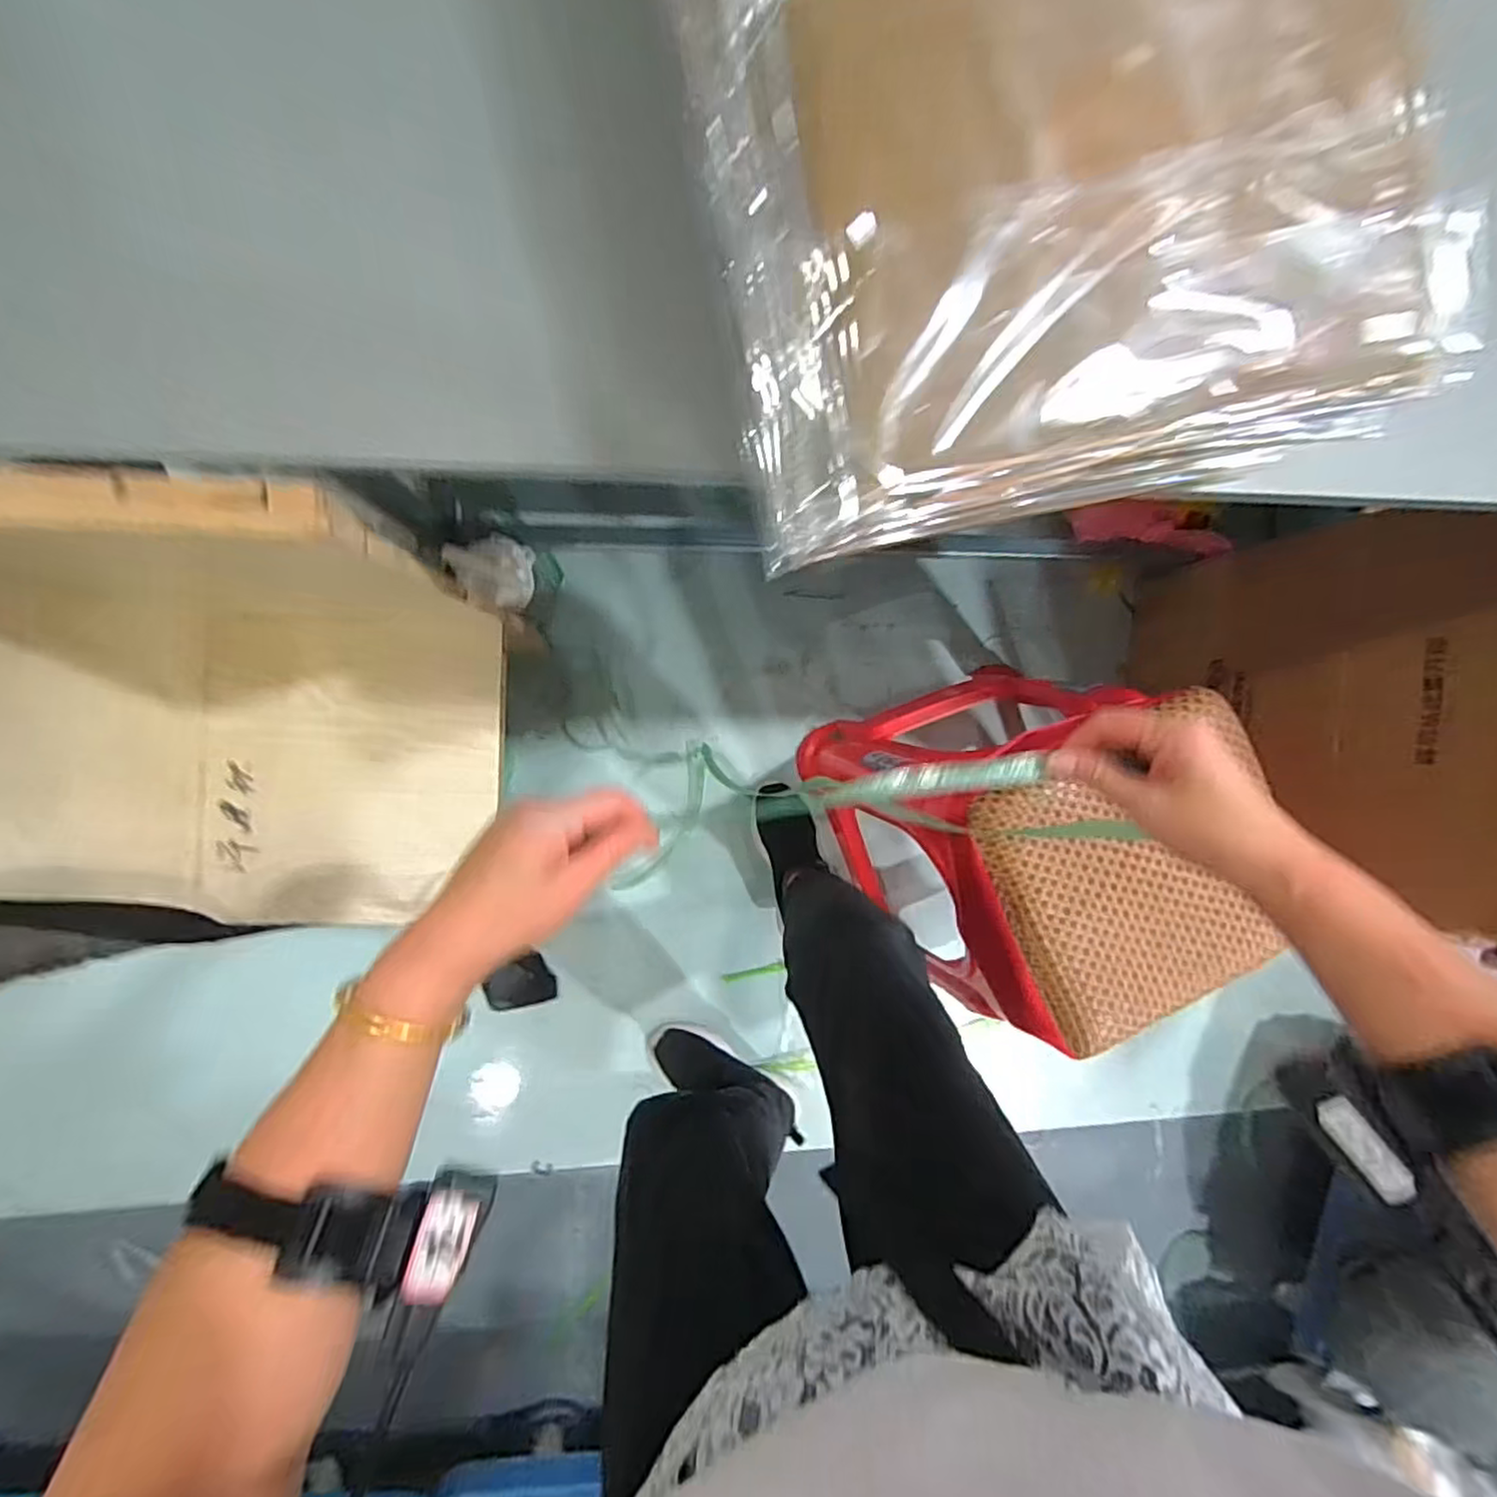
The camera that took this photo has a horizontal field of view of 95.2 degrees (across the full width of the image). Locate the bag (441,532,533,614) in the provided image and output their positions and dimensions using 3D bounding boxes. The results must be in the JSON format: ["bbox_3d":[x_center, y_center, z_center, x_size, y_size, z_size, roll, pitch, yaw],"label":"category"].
[{"bbox_3d":[-0.318,-0.224,0.869,0.086,0.087,0.091,-25,96,-4],"label":"bag"}]

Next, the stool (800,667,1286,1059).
[{"bbox_3d":[0.335,0.089,0.902,0.336,0.511,0.333,-27,96,-4],"label":"stool"}]

